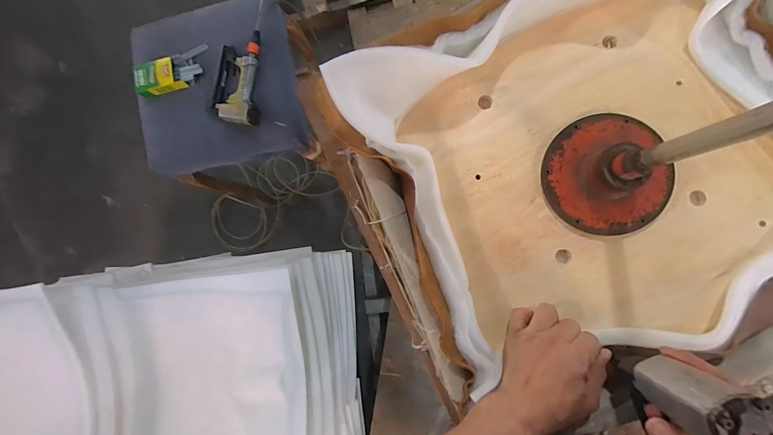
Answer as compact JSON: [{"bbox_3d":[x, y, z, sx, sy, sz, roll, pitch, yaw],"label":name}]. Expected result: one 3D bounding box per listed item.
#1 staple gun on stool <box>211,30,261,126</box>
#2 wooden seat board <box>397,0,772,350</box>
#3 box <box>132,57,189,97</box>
[{"bbox_3d":[-0.390,-0.363,0.882,0.119,0.042,0.246,0,87,7],"label":"staple gun on stool"},{"bbox_3d":[0.260,-0.059,0.421,0.395,0.021,0.385,-24,85,5],"label":"wooden seat board"},{"bbox_3d":[-0.603,-0.372,0.898,0.128,0.029,0.080,-12,86,6],"label":"box"}]

